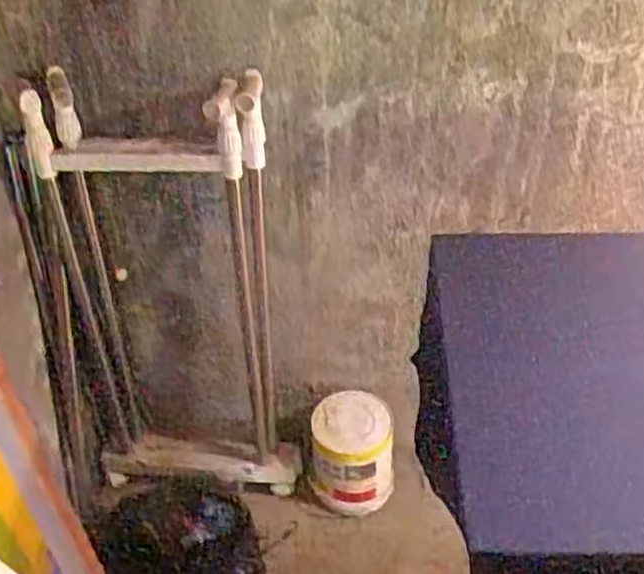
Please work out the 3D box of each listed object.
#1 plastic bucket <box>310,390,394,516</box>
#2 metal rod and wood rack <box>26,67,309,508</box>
[{"bbox_3d":[0.064,0.337,1.611,0.169,0.245,0.141,2,42,5],"label":"plastic bucket"},{"bbox_3d":[-0.267,0.053,1.416,0.382,0.884,0.149,-3,42,-1],"label":"metal rod and wood rack"}]

